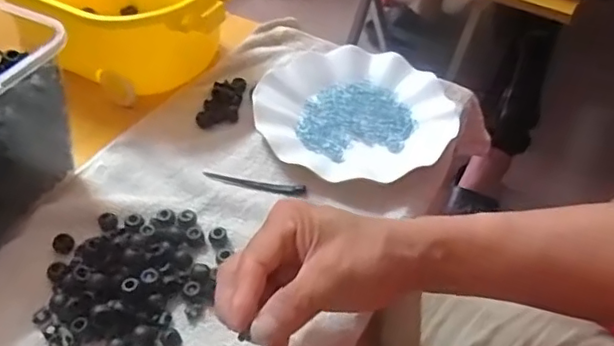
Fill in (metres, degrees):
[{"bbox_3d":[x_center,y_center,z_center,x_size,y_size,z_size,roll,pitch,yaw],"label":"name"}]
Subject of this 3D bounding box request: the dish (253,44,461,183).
[{"bbox_3d":[0.045,-0.066,0.571,0.184,0.032,0.176,1,46,-1],"label":"dish"}]

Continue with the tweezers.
[{"bbox_3d":[-0.045,0.009,0.507,0.089,0.005,0.011,9,48,8],"label":"tweezers"}]

